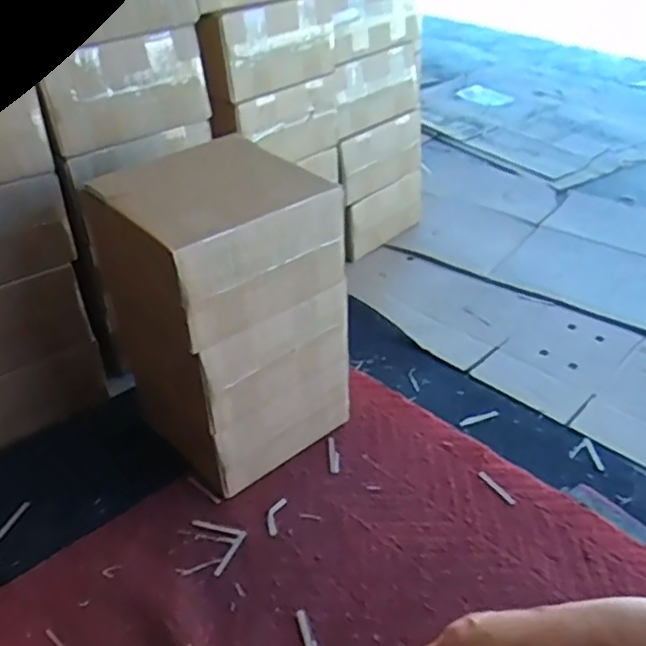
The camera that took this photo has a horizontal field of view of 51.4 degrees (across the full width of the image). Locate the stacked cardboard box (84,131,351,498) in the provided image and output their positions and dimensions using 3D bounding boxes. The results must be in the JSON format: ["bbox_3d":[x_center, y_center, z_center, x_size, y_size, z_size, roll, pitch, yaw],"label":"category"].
[{"bbox_3d":[-0.140,-0.003,1.016,0.264,0.437,0.263,-32,45,-33],"label":"stacked cardboard box"}]

